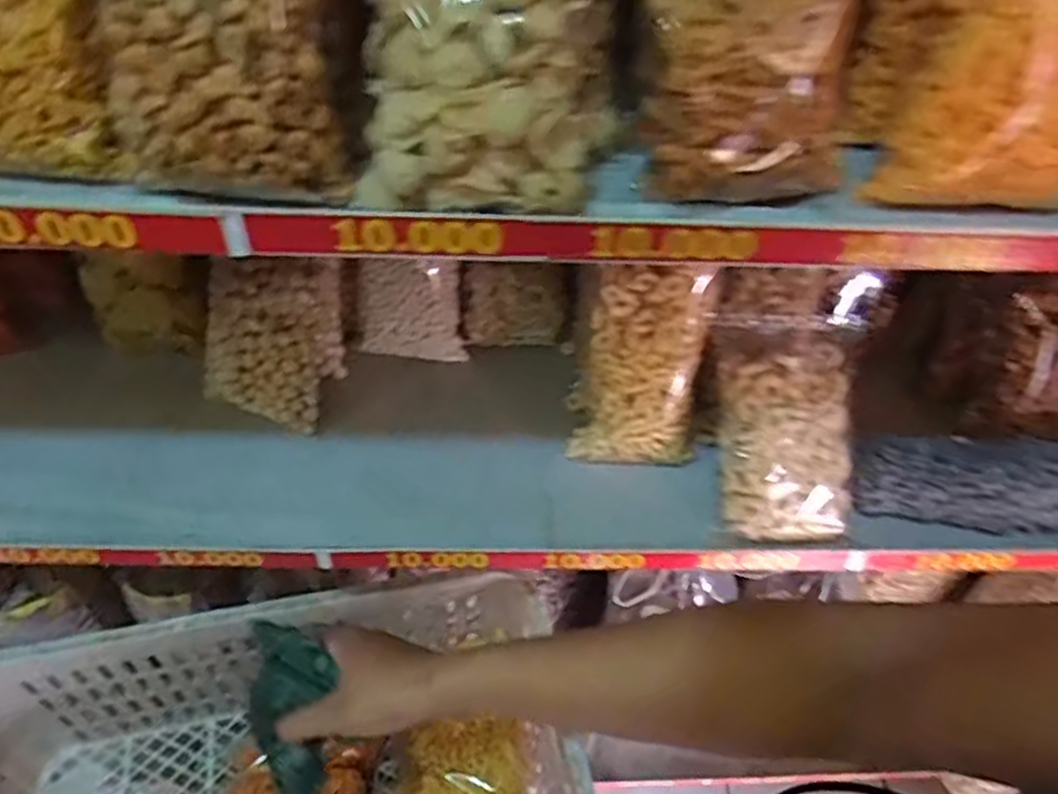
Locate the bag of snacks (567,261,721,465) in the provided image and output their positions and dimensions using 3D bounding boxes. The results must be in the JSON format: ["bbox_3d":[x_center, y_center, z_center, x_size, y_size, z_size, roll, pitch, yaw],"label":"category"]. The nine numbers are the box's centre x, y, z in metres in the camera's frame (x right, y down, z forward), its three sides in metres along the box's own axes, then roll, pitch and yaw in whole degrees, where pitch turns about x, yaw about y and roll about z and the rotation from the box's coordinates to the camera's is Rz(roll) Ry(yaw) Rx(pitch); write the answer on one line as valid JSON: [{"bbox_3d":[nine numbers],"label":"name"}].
[{"bbox_3d":[0.101,-0.025,0.691,0.114,0.203,0.067,10,49,6],"label":"bag of snacks"}]

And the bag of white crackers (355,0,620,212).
[{"bbox_3d":[-0.014,-0.188,0.397,0.139,0.178,0.088,1,26,-8],"label":"bag of white crackers"}]

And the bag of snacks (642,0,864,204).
[{"bbox_3d":[0.106,-0.179,0.386,0.131,0.158,0.047,2,49,-1],"label":"bag of snacks"}]

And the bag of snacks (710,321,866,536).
[{"bbox_3d":[0.230,0.029,0.683,0.124,0.041,0.193,1,90,-2],"label":"bag of snacks"}]

